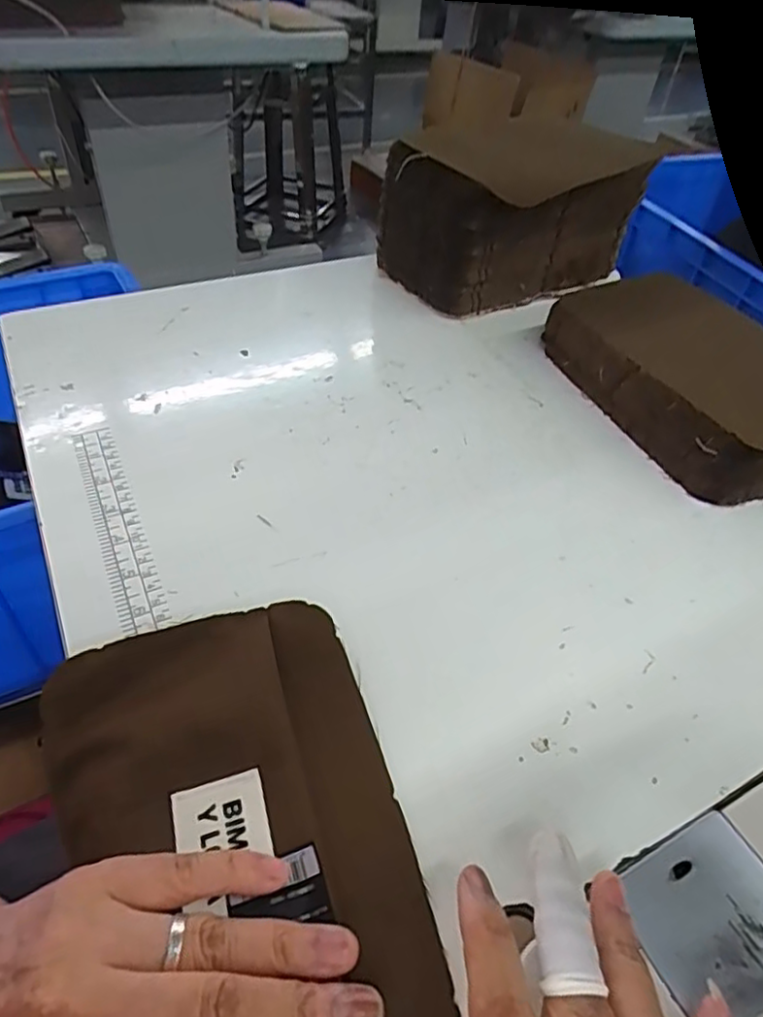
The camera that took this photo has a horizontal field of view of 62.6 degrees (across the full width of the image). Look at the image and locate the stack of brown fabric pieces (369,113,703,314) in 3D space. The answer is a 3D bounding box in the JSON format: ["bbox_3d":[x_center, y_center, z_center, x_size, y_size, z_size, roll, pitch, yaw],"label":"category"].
[{"bbox_3d":[0.107,-0.245,0.537,0.180,0.114,0.122,-19,50,-21],"label":"stack of brown fabric pieces"}]

